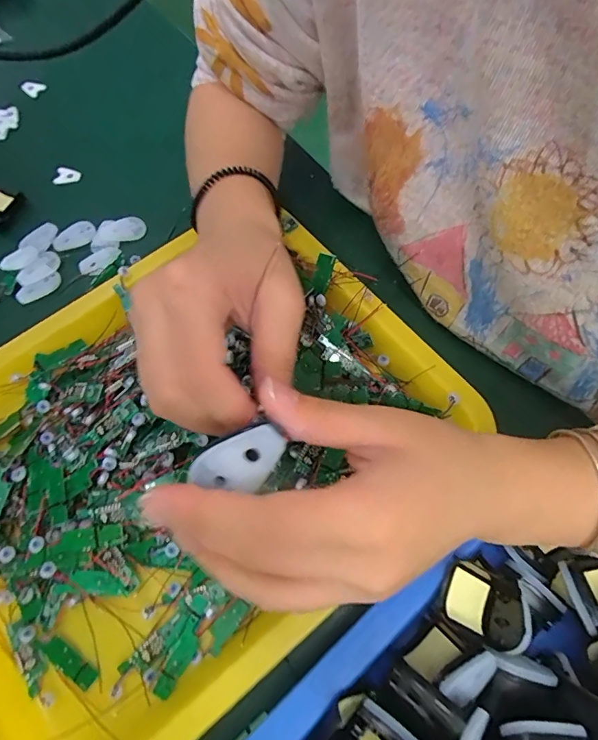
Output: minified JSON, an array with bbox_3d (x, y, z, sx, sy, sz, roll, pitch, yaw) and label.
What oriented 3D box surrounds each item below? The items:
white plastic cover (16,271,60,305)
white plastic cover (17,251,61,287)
[{"bbox_3d":[-0.208,-0.065,0.357,0.036,0.006,0.015,-32,68,-11],"label":"white plastic cover"},{"bbox_3d":[-0.210,-0.082,0.358,0.017,0.008,0.036,40,74,18],"label":"white plastic cover"}]

